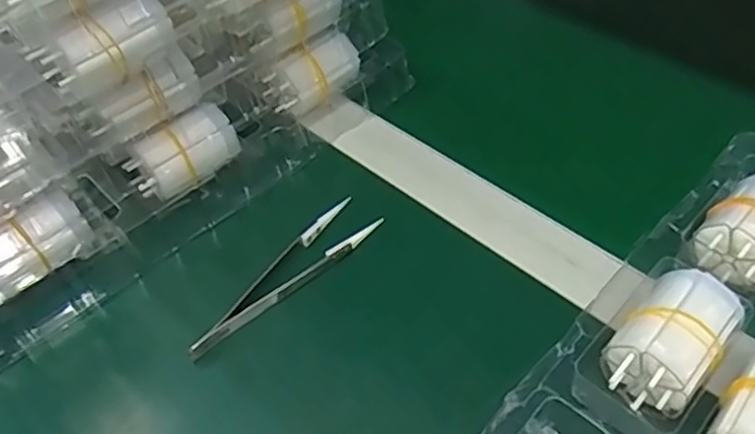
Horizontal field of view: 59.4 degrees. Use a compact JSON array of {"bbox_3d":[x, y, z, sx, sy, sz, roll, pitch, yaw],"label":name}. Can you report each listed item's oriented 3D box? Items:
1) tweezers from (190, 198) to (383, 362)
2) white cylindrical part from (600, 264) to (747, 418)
[{"bbox_3d":[-0.049,0.031,0.352,0.028,0.010,0.121,30,57,28],"label":"tweezers"},{"bbox_3d":[0.130,0.056,0.294,0.038,0.039,0.062,33,58,30],"label":"white cylindrical part"}]

